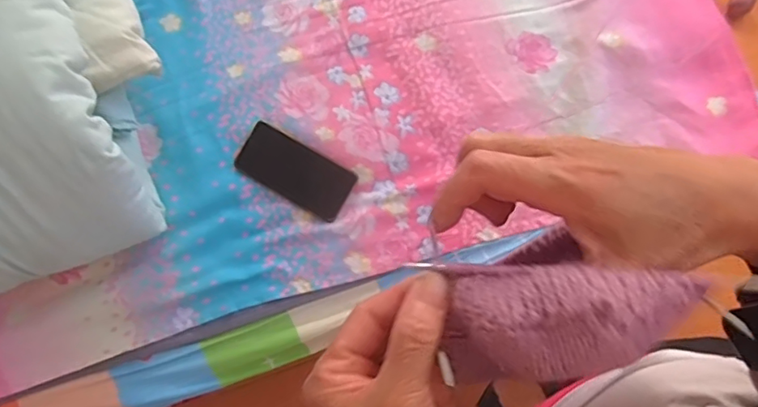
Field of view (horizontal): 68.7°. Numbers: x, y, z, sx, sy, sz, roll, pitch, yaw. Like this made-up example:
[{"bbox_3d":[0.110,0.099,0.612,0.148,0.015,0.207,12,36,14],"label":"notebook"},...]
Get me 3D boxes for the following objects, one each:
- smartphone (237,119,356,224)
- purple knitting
[{"bbox_3d":[-0.117,-0.045,0.775,0.160,0.004,0.077,30,88,1],"label":"smartphone"},{"bbox_3d":[0.076,0.040,0.229,0.101,0.033,0.055,-20,77,-4],"label":"purple knitting"}]

